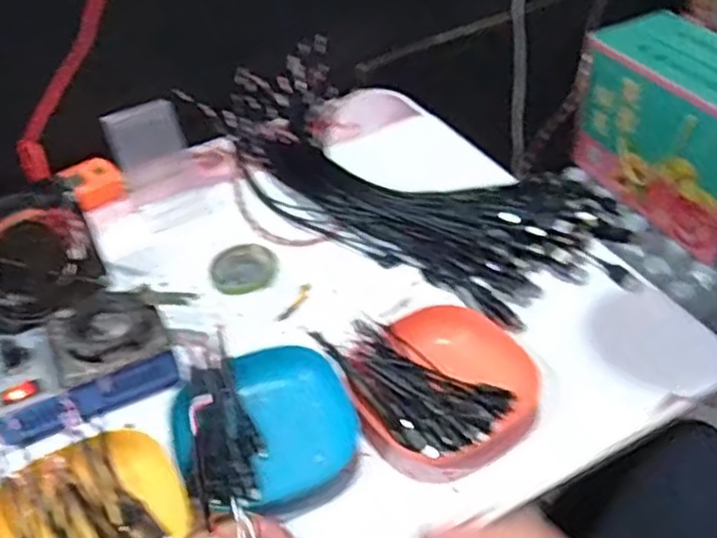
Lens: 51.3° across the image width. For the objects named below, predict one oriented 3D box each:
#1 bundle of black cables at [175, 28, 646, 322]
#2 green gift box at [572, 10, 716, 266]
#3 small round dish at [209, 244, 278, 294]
[{"bbox_3d":[0.049,-0.107,0.806,0.500,0.062,0.230,33,55,33],"label":"bundle of black cables"},{"bbox_3d":[0.509,-0.213,1.153,0.167,0.239,0.312,-24,47,-18],"label":"green gift box"},{"bbox_3d":[-0.115,-0.003,0.746,0.065,0.021,0.055,-11,44,-6],"label":"small round dish"}]

